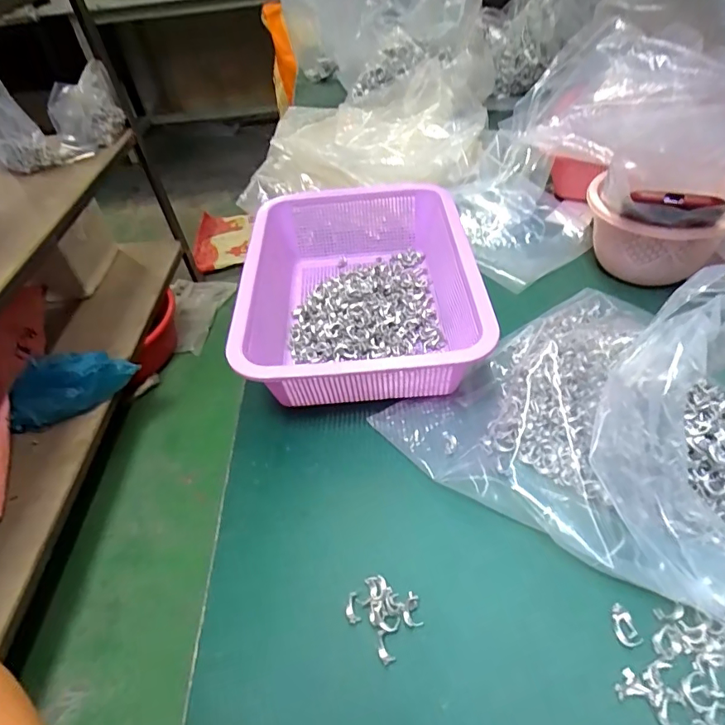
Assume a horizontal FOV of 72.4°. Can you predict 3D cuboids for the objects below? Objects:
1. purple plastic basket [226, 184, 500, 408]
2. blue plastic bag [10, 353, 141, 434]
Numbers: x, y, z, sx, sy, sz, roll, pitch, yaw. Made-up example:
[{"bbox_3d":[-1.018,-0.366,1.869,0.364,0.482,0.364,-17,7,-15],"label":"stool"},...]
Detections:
[{"bbox_3d":[-0.001,-0.079,0.506,0.213,0.093,0.294,-4,45,2],"label":"purple plastic basket"},{"bbox_3d":[-0.678,0.054,1.154,0.284,0.125,0.105,-16,46,-7],"label":"blue plastic bag"}]

